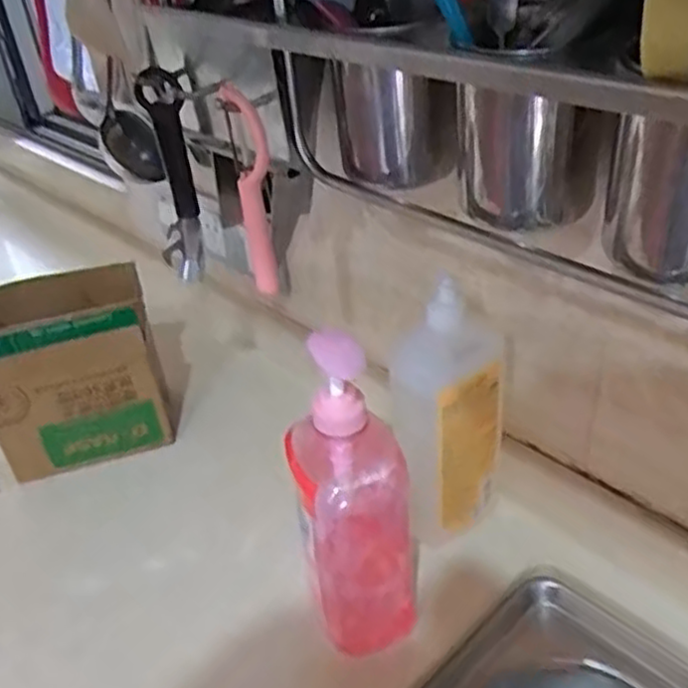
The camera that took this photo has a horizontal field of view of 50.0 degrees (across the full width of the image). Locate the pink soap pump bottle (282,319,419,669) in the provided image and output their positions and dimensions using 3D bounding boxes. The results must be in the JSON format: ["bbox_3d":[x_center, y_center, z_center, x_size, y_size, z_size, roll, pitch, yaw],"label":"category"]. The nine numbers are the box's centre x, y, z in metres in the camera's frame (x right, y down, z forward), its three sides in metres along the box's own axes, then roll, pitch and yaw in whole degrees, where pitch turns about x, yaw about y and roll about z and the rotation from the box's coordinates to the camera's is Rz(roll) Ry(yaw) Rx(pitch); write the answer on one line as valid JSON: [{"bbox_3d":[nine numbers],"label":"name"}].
[{"bbox_3d":[0.005,0.112,0.517,0.070,0.255,0.075,-10,36,-5],"label":"pink soap pump bottle"}]

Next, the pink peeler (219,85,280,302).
[{"bbox_3d":[-0.062,-0.106,0.524,0.024,0.152,0.021,-6,36,0],"label":"pink peeler"}]

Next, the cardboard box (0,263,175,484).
[{"bbox_3d":[-0.277,0.030,0.748,0.165,0.175,0.117,-12,36,-9],"label":"cardboard box"}]

